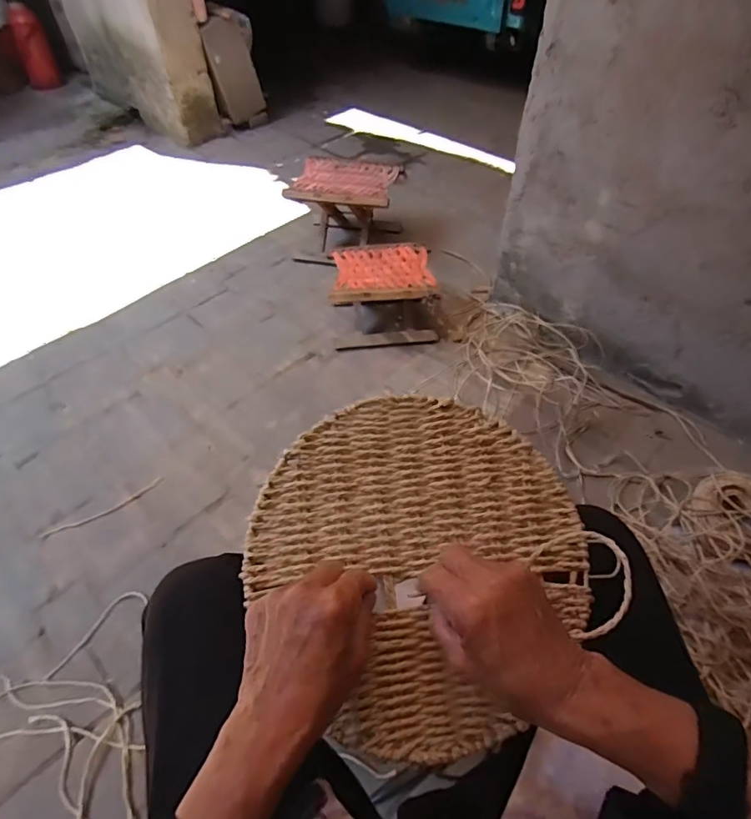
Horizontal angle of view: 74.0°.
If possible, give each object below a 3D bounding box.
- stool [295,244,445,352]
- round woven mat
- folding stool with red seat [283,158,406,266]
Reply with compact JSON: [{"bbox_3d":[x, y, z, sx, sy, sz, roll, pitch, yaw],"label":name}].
[{"bbox_3d":[0.009,-0.300,1.374,0.301,0.194,0.254,-12,51,-10],"label":"stool"},{"bbox_3d":[0.037,0.115,0.418,0.265,0.006,0.256,1,71,-2],"label":"round woven mat"},{"bbox_3d":[-0.087,-0.632,1.612,0.313,0.242,0.283,9,51,8],"label":"folding stool with red seat"}]

